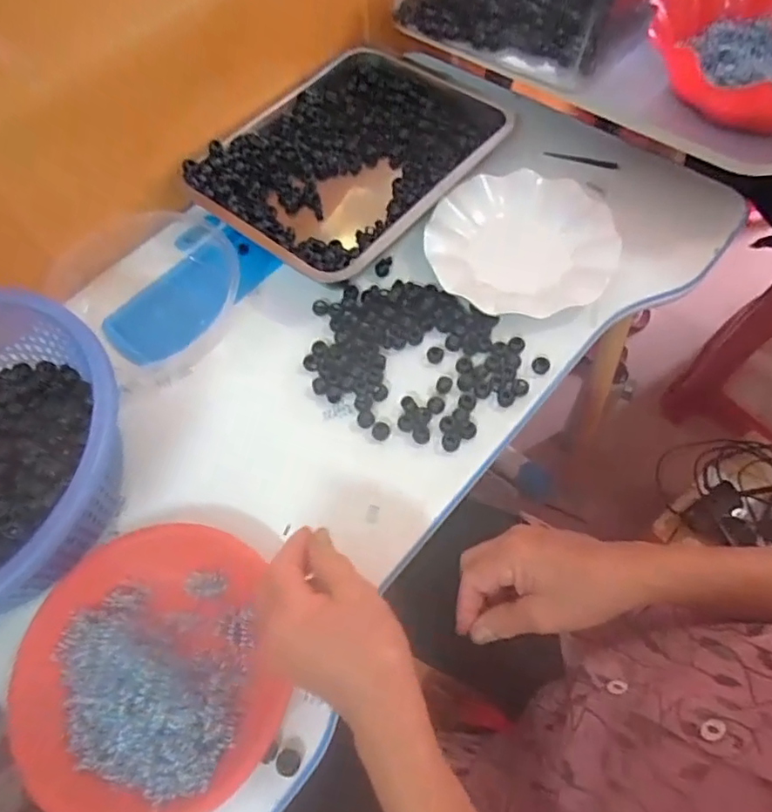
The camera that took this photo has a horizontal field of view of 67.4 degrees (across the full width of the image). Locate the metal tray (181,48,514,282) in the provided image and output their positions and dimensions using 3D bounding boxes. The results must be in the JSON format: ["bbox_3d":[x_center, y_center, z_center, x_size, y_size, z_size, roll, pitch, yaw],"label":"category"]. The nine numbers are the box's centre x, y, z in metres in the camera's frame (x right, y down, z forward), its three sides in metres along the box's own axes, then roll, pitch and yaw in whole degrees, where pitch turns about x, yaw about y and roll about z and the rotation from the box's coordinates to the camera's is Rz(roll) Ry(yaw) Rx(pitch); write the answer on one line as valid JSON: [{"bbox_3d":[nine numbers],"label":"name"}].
[{"bbox_3d":[-0.037,-0.265,0.628,0.233,0.050,0.301,38,70,21],"label":"metal tray"}]

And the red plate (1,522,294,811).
[{"bbox_3d":[-0.176,0.186,0.415,0.186,0.036,0.191,-2,61,3],"label":"red plate"}]

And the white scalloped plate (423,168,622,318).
[{"bbox_3d":[0.137,-0.167,0.580,0.180,0.020,0.180,-2,61,3],"label":"white scalloped plate"}]

